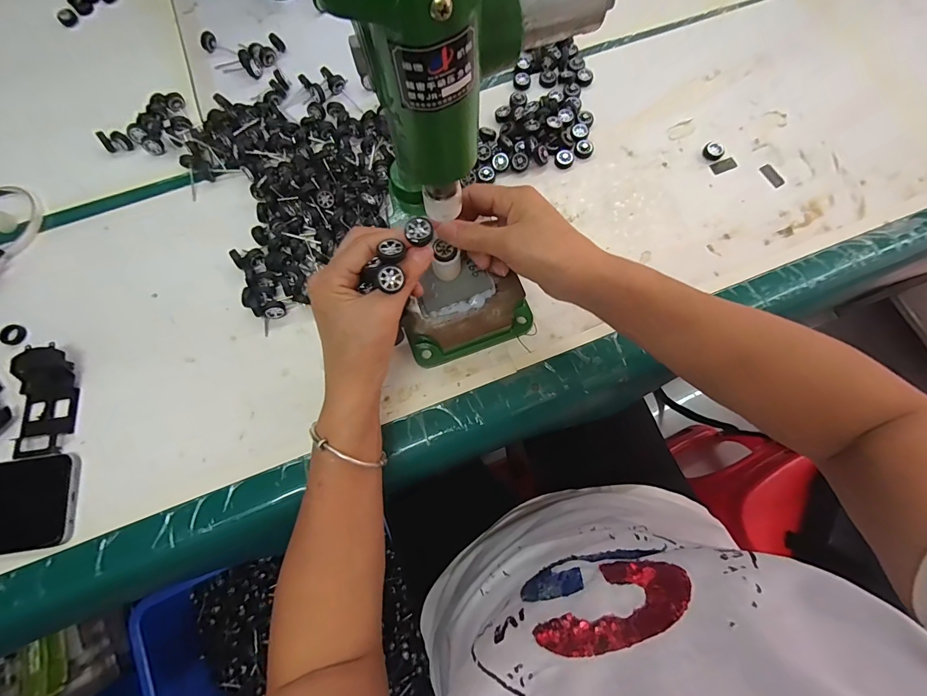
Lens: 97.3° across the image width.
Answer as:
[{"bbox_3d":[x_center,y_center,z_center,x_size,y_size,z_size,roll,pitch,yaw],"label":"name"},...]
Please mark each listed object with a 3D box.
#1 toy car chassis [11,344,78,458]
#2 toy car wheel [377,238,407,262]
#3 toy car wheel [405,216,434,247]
[{"bbox_3d":[-0.381,0.048,0.366,0.050,0.023,0.093,-10,74,-3],"label":"toy car chassis"},{"bbox_3d":[-0.050,-0.067,0.285,0.019,0.010,0.014,-30,73,-8],"label":"toy car wheel"},{"bbox_3d":[-0.031,-0.081,0.284,0.019,0.005,0.020,-1,72,2],"label":"toy car wheel"}]

